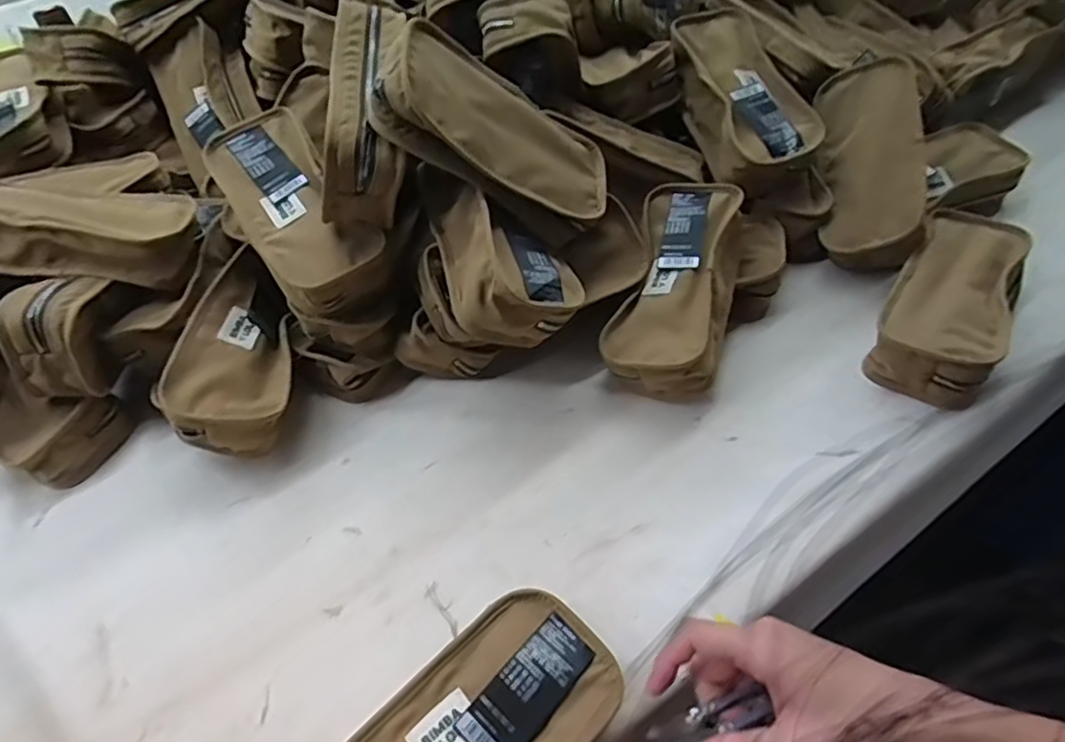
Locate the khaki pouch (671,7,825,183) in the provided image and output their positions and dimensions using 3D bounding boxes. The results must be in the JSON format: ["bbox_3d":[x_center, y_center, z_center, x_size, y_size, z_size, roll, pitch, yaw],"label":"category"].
[{"bbox_3d":[0.202,-0.265,0.624,0.095,0.053,0.196,-13,68,-5],"label":"khaki pouch"}]

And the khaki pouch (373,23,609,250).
[{"bbox_3d":[-0.028,-0.176,0.490,0.197,0.055,0.090,24,43,-32],"label":"khaki pouch"}]

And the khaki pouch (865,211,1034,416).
[{"bbox_3d":[0.354,-0.058,0.543,0.085,0.063,0.182,27,59,24],"label":"khaki pouch"}]

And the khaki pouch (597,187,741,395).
[{"bbox_3d":[0.126,-0.075,0.551,0.090,0.053,0.192,13,67,16],"label":"khaki pouch"}]

